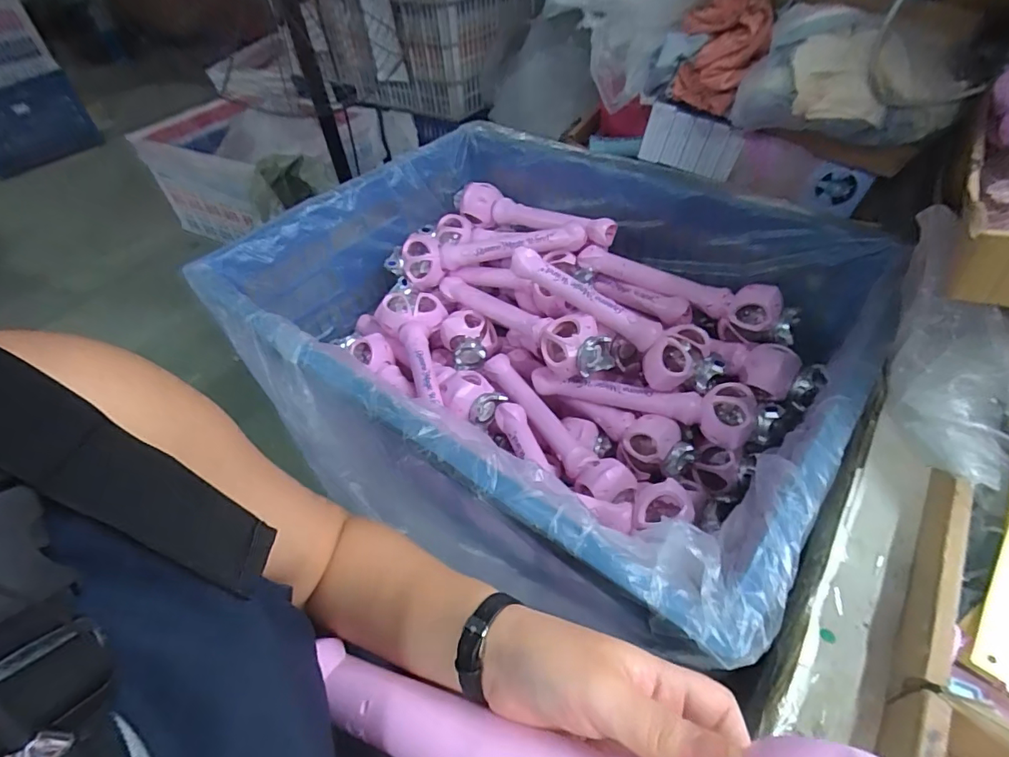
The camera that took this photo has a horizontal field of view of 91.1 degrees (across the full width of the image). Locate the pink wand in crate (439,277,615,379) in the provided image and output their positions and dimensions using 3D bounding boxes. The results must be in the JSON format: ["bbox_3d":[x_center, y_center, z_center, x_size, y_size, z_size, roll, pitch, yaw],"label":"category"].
[{"bbox_3d":[0.024,-0.110,0.848,0.081,0.082,0.346,-38,54,-26],"label":"pink wand in crate"}]

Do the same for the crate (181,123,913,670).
[{"bbox_3d":[0.035,-0.059,0.747,0.794,0.290,0.645,23,53,25],"label":"crate"}]

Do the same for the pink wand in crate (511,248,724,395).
[{"bbox_3d":[0.162,-0.089,0.767,0.363,0.076,0.082,33,56,8],"label":"pink wand in crate"}]

